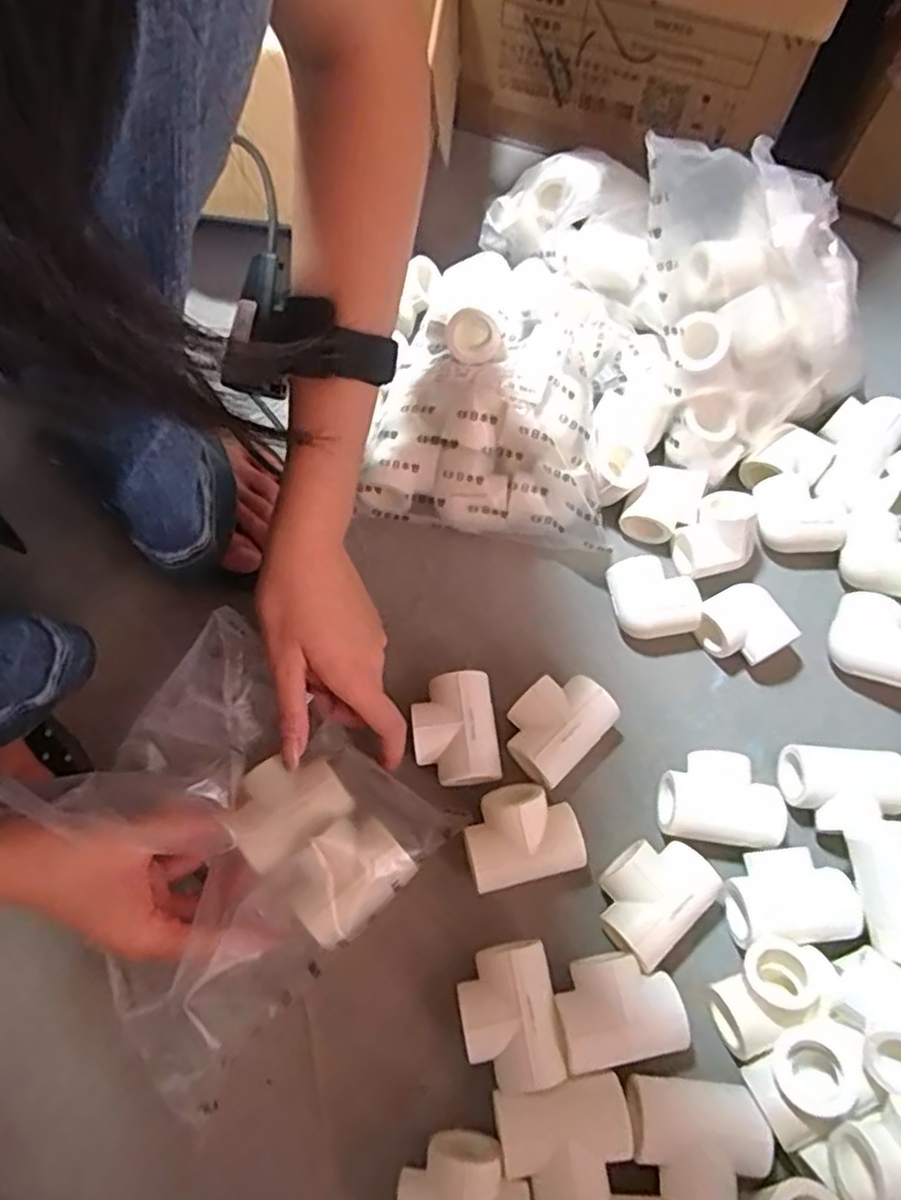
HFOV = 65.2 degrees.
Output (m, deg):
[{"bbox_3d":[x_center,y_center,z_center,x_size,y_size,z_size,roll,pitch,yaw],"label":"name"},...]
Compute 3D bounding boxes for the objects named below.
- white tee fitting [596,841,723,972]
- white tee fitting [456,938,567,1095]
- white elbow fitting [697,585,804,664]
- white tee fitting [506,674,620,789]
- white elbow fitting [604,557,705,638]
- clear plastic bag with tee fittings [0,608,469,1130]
[{"bbox_3d":[0.110,0.162,0.391,0.062,0.039,0.047,-39,74,-14],"label":"white tee fitting"},{"bbox_3d":[0.030,0.215,0.367,0.048,0.038,0.065,-11,69,-5],"label":"white tee fitting"},{"bbox_3d":[0.187,0.017,0.454,0.046,0.037,0.048,-24,71,-10],"label":"white elbow fitting"},{"bbox_3d":[0.062,0.075,0.423,0.063,0.040,0.048,-41,75,-15],"label":"white tee fitting"},{"bbox_3d":[0.129,0.001,0.459,0.050,0.035,0.053,-16,70,-7],"label":"white elbow fitting"},{"bbox_3d":[-0.124,0.124,0.374,0.177,0.064,0.175,41,72,14],"label":"clear plastic bag with tee fittings"}]

